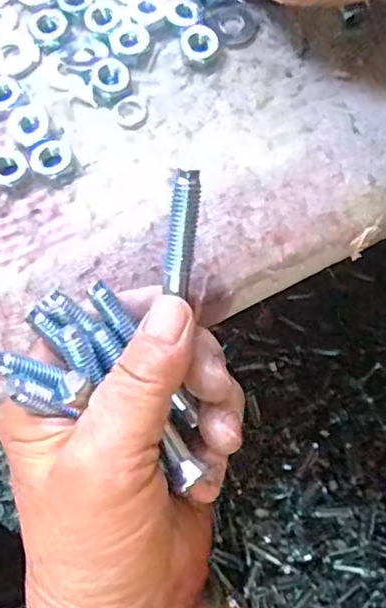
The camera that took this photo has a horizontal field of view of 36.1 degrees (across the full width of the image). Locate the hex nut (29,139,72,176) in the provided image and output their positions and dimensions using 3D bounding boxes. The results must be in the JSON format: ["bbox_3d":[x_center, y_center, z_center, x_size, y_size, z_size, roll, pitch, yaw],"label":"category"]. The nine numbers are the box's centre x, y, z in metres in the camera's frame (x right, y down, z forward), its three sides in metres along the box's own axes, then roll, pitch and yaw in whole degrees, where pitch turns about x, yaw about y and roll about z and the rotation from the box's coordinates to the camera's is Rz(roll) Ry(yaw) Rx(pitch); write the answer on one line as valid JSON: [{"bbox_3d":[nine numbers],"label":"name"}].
[{"bbox_3d":[-0.057,-0.060,0.240,0.015,0.004,0.017,43,76,9],"label":"hex nut"}]

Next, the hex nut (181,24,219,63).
[{"bbox_3d":[0.003,-0.114,0.256,0.015,0.005,0.014,-24,76,-9],"label":"hex nut"}]

